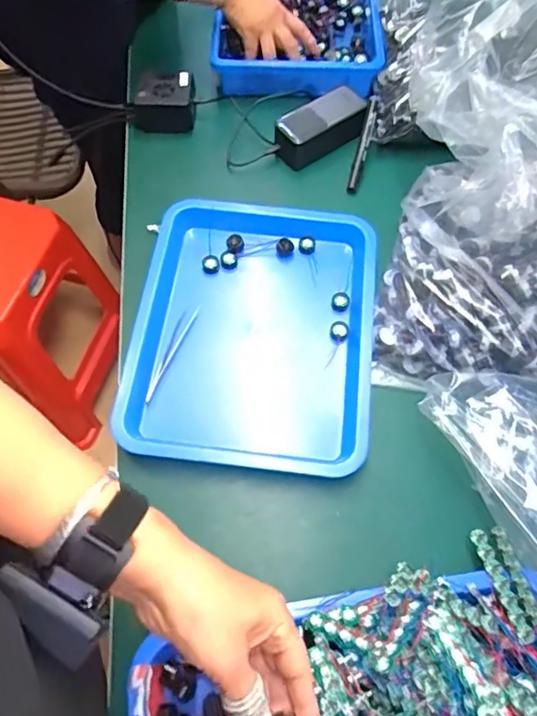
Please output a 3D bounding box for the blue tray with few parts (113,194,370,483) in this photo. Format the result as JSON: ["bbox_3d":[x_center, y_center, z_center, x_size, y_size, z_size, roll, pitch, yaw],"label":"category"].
[{"bbox_3d":[-0.016,-0.039,0.614,0.262,0.034,0.331,6,64,3],"label":"blue tray with few parts"}]

